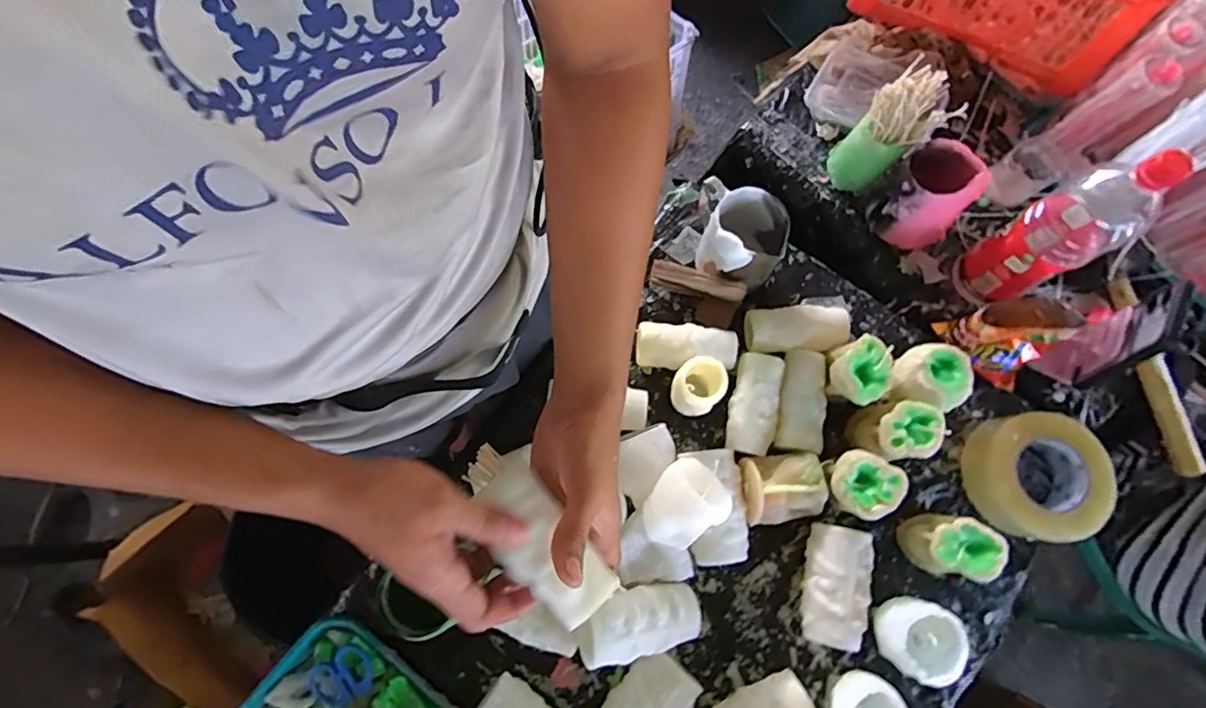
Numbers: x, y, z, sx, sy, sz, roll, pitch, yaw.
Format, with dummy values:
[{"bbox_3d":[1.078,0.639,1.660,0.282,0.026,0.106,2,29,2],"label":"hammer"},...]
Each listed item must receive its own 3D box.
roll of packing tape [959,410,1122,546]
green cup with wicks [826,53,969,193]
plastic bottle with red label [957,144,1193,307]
[{"bbox_3d":[0.483,0.134,0.625,0.129,0.052,0.137,7,75,2],"label":"roll of packing tape"},{"bbox_3d":[0.346,-0.265,0.676,0.082,0.143,0.078,0,75,0],"label":"green cup with wicks"},{"bbox_3d":[0.486,-0.131,0.591,0.088,0.235,0.078,-29,77,-8],"label":"plastic bottle with red label"}]

